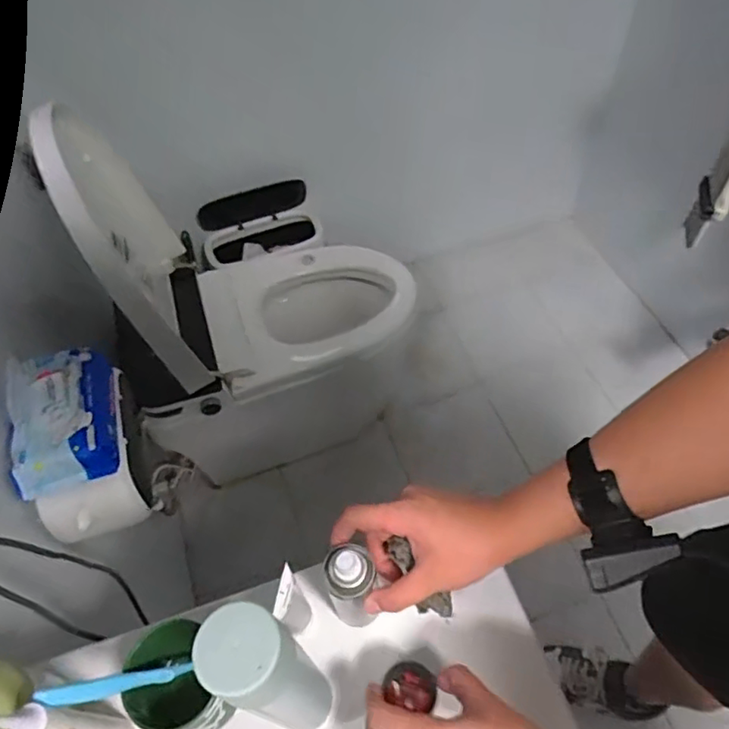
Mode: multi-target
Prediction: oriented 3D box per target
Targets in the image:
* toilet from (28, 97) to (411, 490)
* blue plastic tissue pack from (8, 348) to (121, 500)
[{"bbox_3d":[-0.188,-0.117,1.236,0.605,0.838,0.476,-2,54,1],"label":"toilet"},{"bbox_3d":[-0.387,0.066,0.746,0.117,0.059,0.185,-16,55,-9],"label":"blue plastic tissue pack"}]

